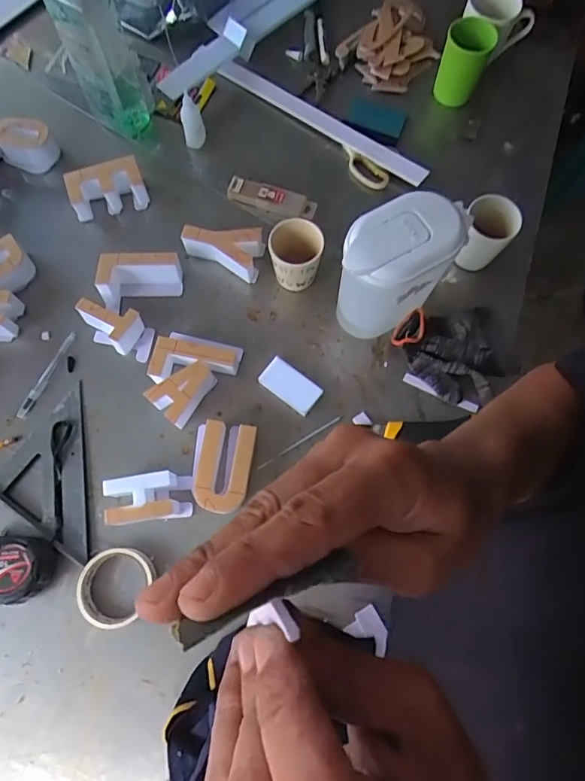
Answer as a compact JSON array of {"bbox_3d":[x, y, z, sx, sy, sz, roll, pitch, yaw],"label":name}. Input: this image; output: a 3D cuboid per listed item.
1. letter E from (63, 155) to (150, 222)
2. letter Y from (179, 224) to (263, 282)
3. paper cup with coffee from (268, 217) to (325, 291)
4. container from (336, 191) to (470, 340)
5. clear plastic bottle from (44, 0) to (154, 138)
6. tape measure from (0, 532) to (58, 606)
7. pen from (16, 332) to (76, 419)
[{"bbox_3d":[-0.286,-0.311,0.747,0.116,0.057,0.057,-15,73,-4],"label":"letter E"},{"bbox_3d":[-0.100,-0.219,0.722,0.118,0.061,0.068,24,75,8],"label":"letter Y"},{"bbox_3d":[0.006,-0.188,0.696,0.073,0.100,0.069,0,74,-2],"label":"paper cup with coffee"},{"bbox_3d":[0.129,-0.149,0.630,0.159,0.195,0.091,-29,75,-8],"label":"container"},{"bbox_3d":[-0.279,-0.499,0.685,0.092,0.287,0.069,-24,73,-7],"label":"clear plastic bottle"},{"bbox_3d":[-0.341,0.219,0.593,0.091,0.039,0.079,5,73,2],"label":"tape measure"},{"bbox_3d":[-0.349,-0.023,0.685,0.015,0.007,0.138,21,73,8],"label":"pen"}]

